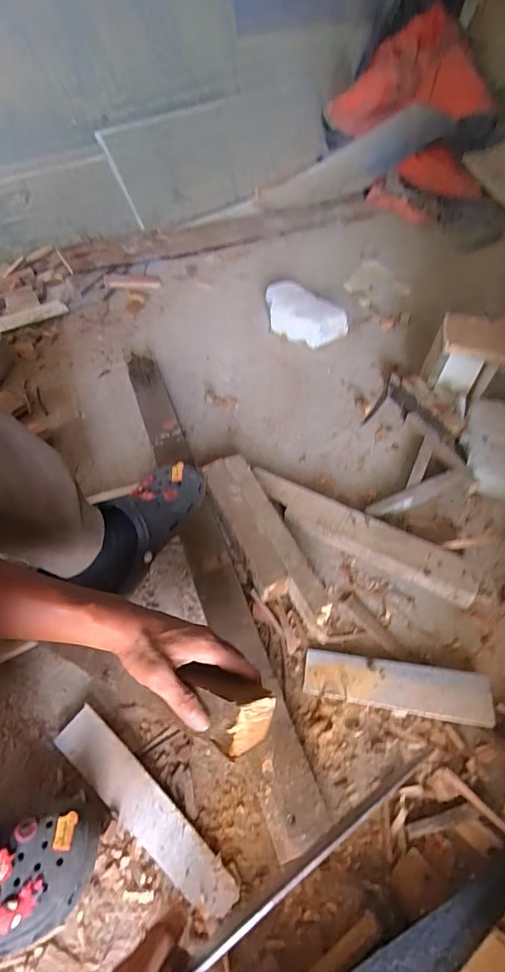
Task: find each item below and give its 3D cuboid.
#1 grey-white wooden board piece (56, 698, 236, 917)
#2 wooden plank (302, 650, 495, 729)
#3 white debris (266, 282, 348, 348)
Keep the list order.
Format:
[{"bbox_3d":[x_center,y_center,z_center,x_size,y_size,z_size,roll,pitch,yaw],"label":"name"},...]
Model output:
[{"bbox_3d":[-0.127,0.370,0.502,0.260,0.020,0.051,34,60,23],"label":"grey-white wooden board piece"},{"bbox_3d":[0.190,0.265,0.583,0.236,0.013,0.063,6,55,11],"label":"wooden plank"},{"bbox_3d":[0.121,-0.428,1.093,0.218,0.083,0.112,32,59,22],"label":"white debris"}]

